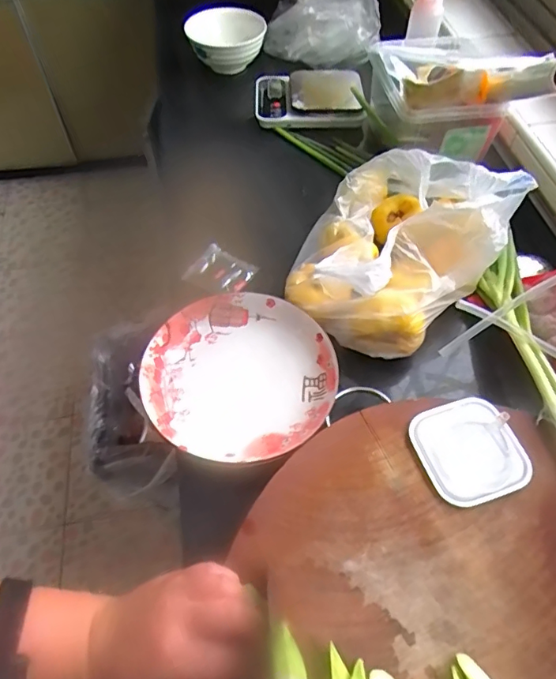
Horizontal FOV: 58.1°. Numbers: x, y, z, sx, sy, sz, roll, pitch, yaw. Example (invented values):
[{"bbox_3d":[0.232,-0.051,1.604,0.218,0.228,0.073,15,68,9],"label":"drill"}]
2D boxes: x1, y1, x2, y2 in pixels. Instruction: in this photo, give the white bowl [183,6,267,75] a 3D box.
[{"bbox_3d":[-0.094,-0.521,0.879,0.120,0.077,0.120,0,58,0],"label":"white bowl"}]

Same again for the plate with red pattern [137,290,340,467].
[{"bbox_3d":[-0.041,0.037,0.539,0.196,0.039,0.198,0,55,0],"label":"plate with red pattern"}]

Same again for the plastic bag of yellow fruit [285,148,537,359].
[{"bbox_3d":[0.138,-0.122,0.577,0.213,0.124,0.250,26,59,17],"label":"plastic bag of yellow fruit"}]

